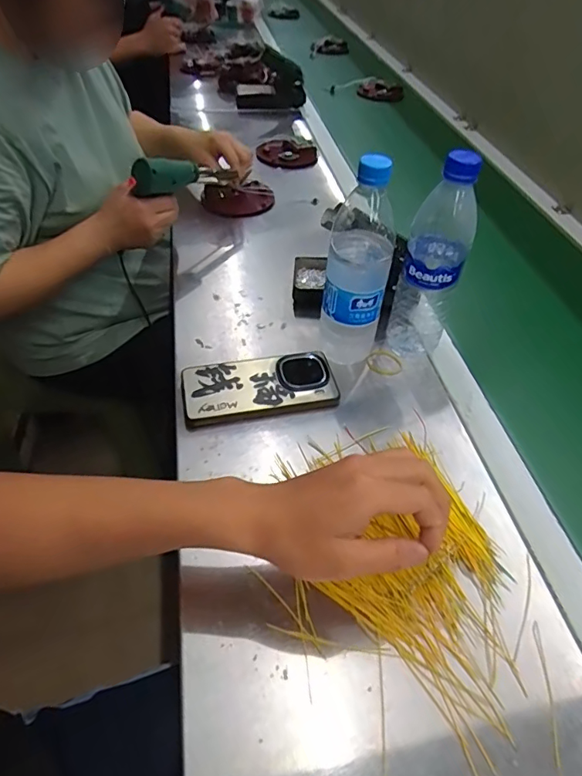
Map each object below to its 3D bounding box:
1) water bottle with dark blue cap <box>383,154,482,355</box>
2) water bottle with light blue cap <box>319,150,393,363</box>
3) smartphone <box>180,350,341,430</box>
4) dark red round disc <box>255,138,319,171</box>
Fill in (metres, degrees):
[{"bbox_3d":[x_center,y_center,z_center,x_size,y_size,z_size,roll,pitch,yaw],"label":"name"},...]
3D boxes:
[{"bbox_3d":[0.149,-0.128,0.524,0.065,0.224,0.063,15,47,9],"label":"water bottle with dark blue cap"},{"bbox_3d":[0.068,-0.119,0.510,0.061,0.225,0.057,7,46,2],"label":"water bottle with light blue cap"},{"bbox_3d":[-0.034,-0.001,0.536,0.162,0.016,0.083,-6,47,-10],"label":"smartphone"},{"bbox_3d":[-0.006,-0.446,0.946,0.106,0.027,0.072,11,47,6],"label":"dark red round disc"}]

